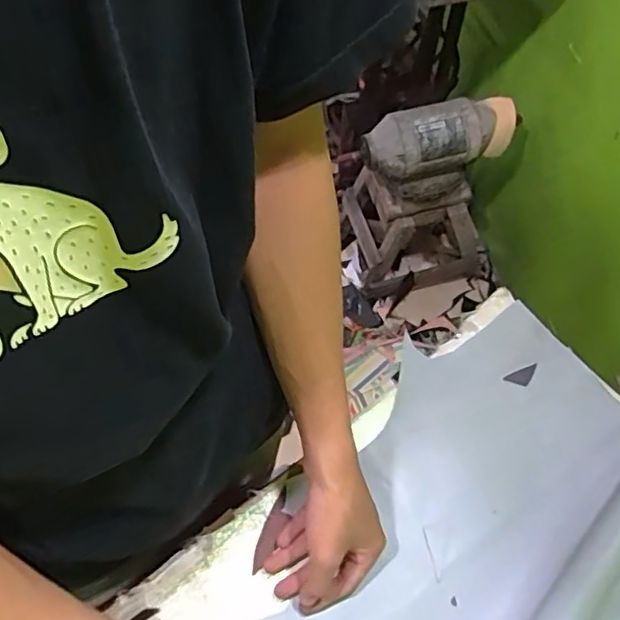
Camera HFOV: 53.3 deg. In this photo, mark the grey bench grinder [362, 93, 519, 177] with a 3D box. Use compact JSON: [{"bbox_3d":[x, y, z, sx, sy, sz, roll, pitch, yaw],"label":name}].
[{"bbox_3d":[0.249,-0.326,1.171,0.281,0.101,0.109,-16,62,-10],"label":"grey bench grinder"}]

